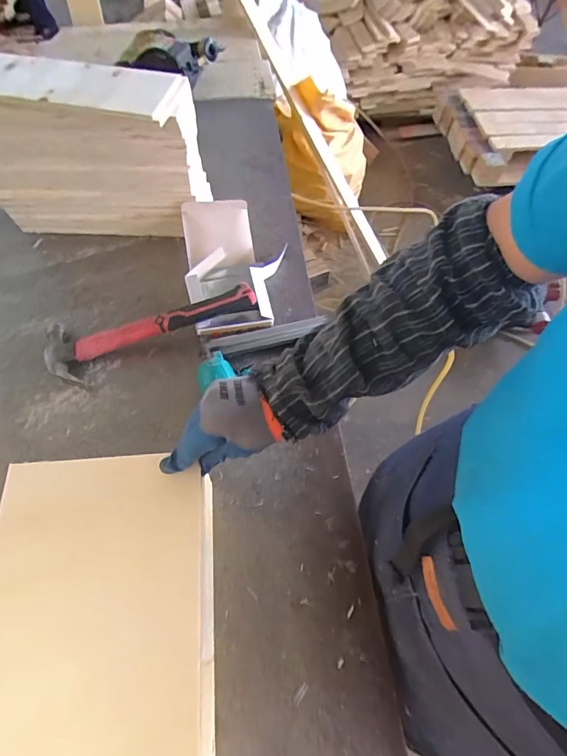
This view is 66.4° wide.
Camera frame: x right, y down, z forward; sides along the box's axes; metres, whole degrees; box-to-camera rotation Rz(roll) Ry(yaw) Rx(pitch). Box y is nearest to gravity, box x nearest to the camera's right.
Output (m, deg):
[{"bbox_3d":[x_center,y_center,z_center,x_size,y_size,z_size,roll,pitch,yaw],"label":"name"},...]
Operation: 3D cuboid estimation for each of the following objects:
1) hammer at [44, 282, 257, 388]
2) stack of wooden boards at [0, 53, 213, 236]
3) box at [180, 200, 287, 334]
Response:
[{"bbox_3d":[-0.213,-0.094,0.687,0.327,0.070,0.113,-22,63,-13],"label":"hammer"},{"bbox_3d":[-0.330,-0.390,0.759,0.340,0.235,0.137,2,60,0],"label":"stack of wooden boards"},{"bbox_3d":[-0.083,-0.197,0.756,0.171,0.068,0.268,-7,60,-5],"label":"box"}]

